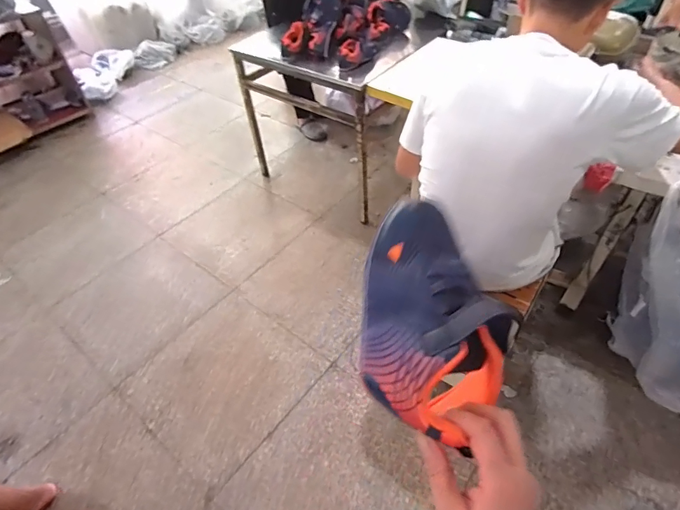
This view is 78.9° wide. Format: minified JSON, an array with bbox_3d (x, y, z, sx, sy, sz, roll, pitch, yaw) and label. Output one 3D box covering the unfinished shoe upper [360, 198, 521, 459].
[{"bbox_3d":[0.089,0.055,0.398,0.128,0.075,0.226,2,51,6],"label":"unfinished shoe upper"}]

